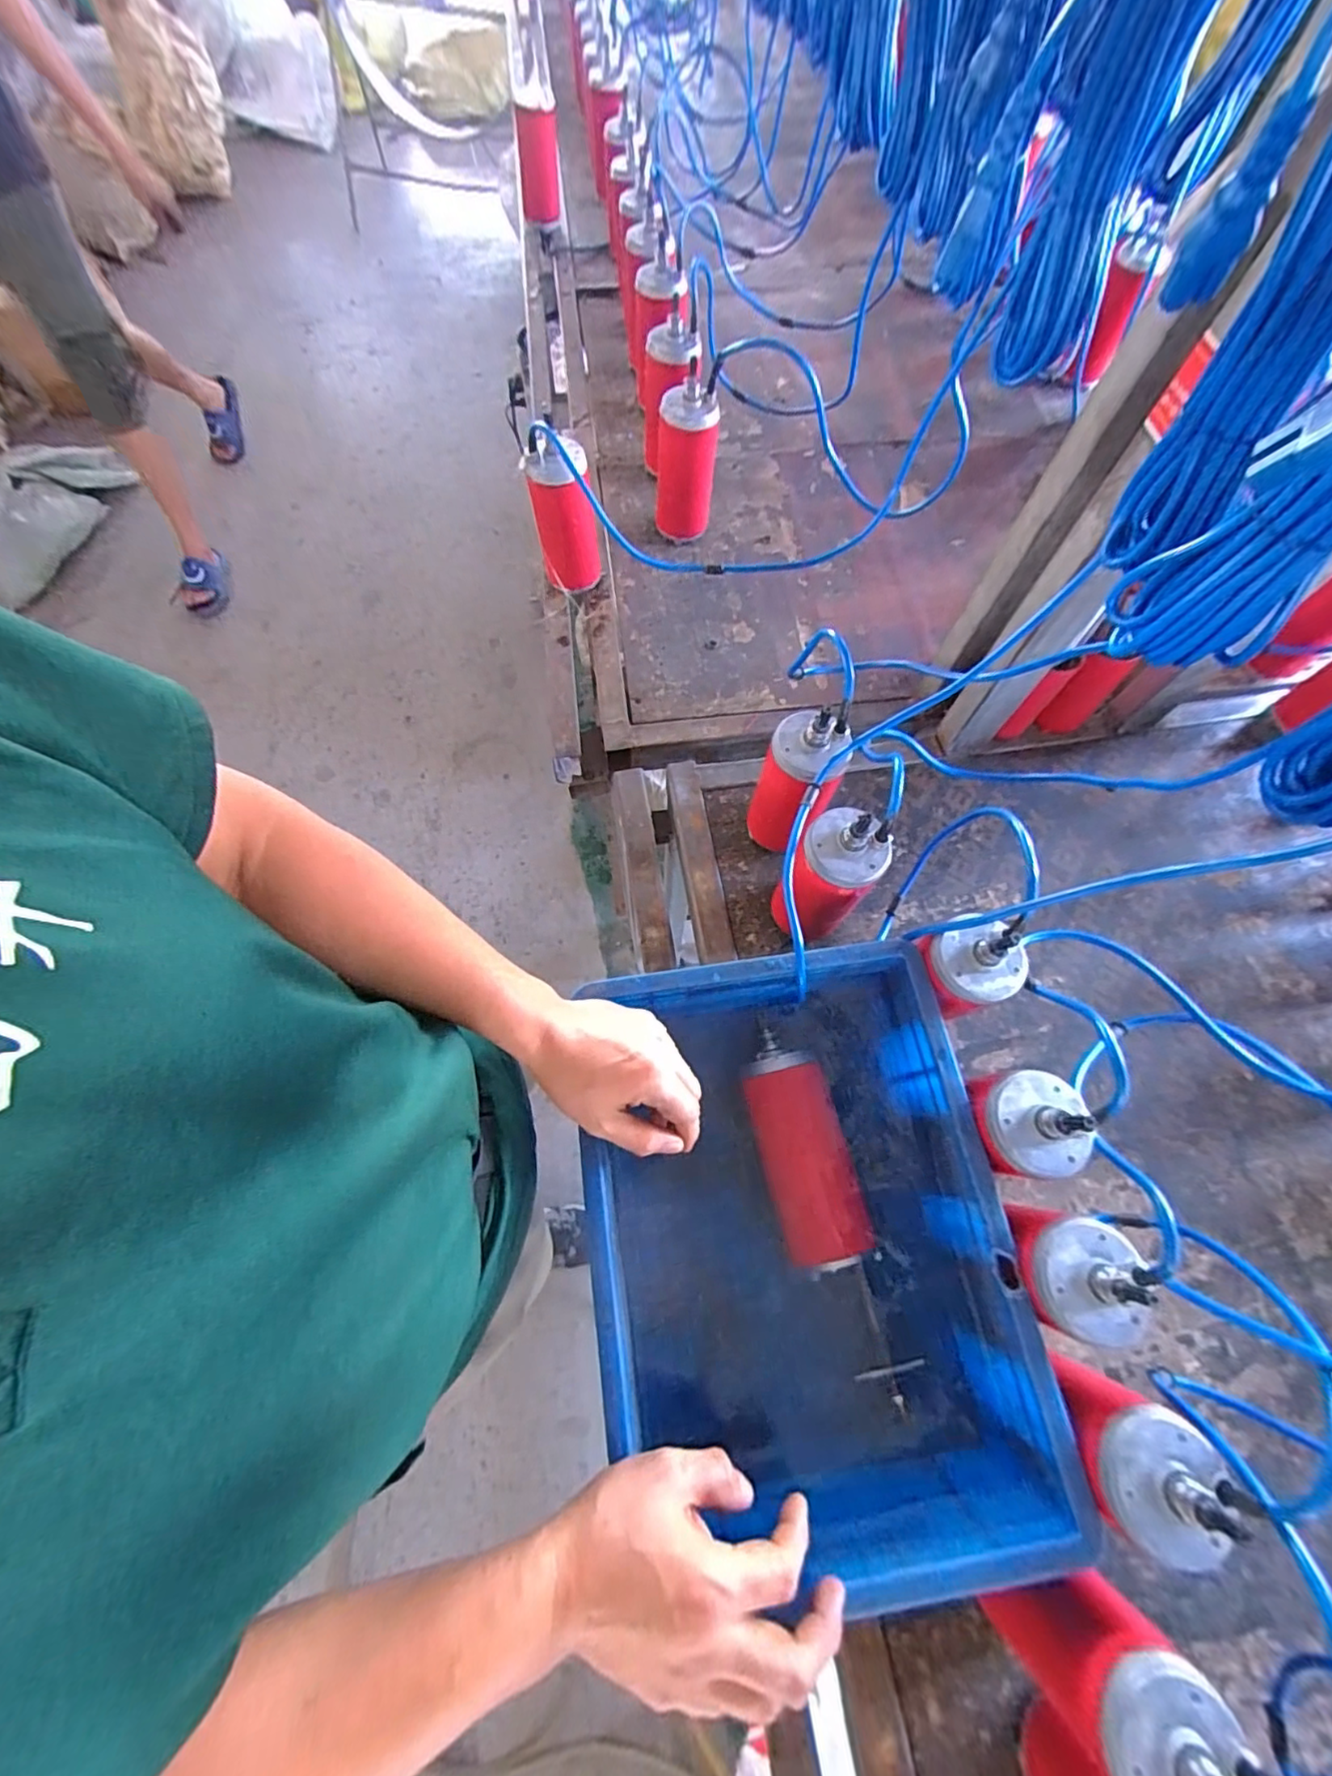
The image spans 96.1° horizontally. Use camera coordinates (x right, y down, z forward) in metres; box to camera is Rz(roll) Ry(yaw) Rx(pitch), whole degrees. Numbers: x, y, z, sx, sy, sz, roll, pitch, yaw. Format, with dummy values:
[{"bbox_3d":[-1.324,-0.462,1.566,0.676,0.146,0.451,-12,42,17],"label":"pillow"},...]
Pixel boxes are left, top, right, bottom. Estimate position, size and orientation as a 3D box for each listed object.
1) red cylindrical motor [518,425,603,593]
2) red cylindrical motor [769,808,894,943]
[{"bbox_3d":[-0.131,-0.473,0.778,0.078,0.204,0.070,-9,68,-3],"label":"red cylindrical motor"},{"bbox_3d":[0.152,-0.004,0.585,0.073,0.205,0.070,0,68,1],"label":"red cylindrical motor"}]

